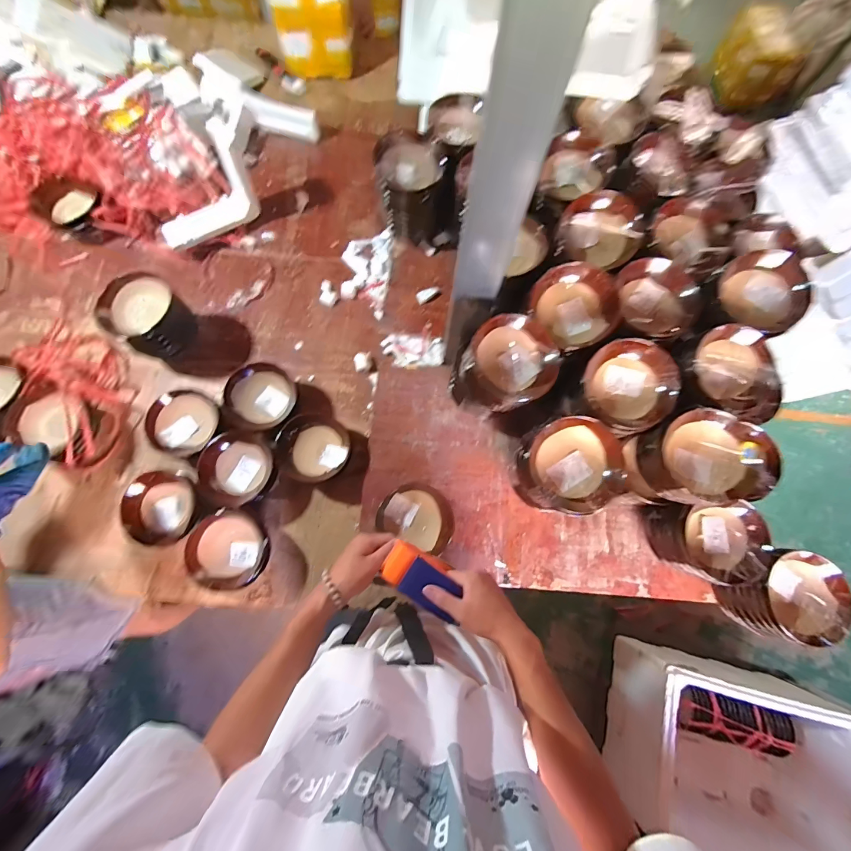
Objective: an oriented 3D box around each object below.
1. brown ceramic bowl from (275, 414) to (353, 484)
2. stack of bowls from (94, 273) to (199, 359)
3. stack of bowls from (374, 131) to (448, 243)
[{"bbox_3d":[-0.258,0.058,0.854,0.158,0.070,0.151,0,77,-1],"label":"brown ceramic bowl"},{"bbox_3d":[-0.656,-0.257,0.861,0.144,0.124,0.164,33,79,6],"label":"stack of bowls"},{"bbox_3d":[-0.038,-0.594,0.932,0.154,0.222,0.138,7,77,0],"label":"stack of bowls"}]

